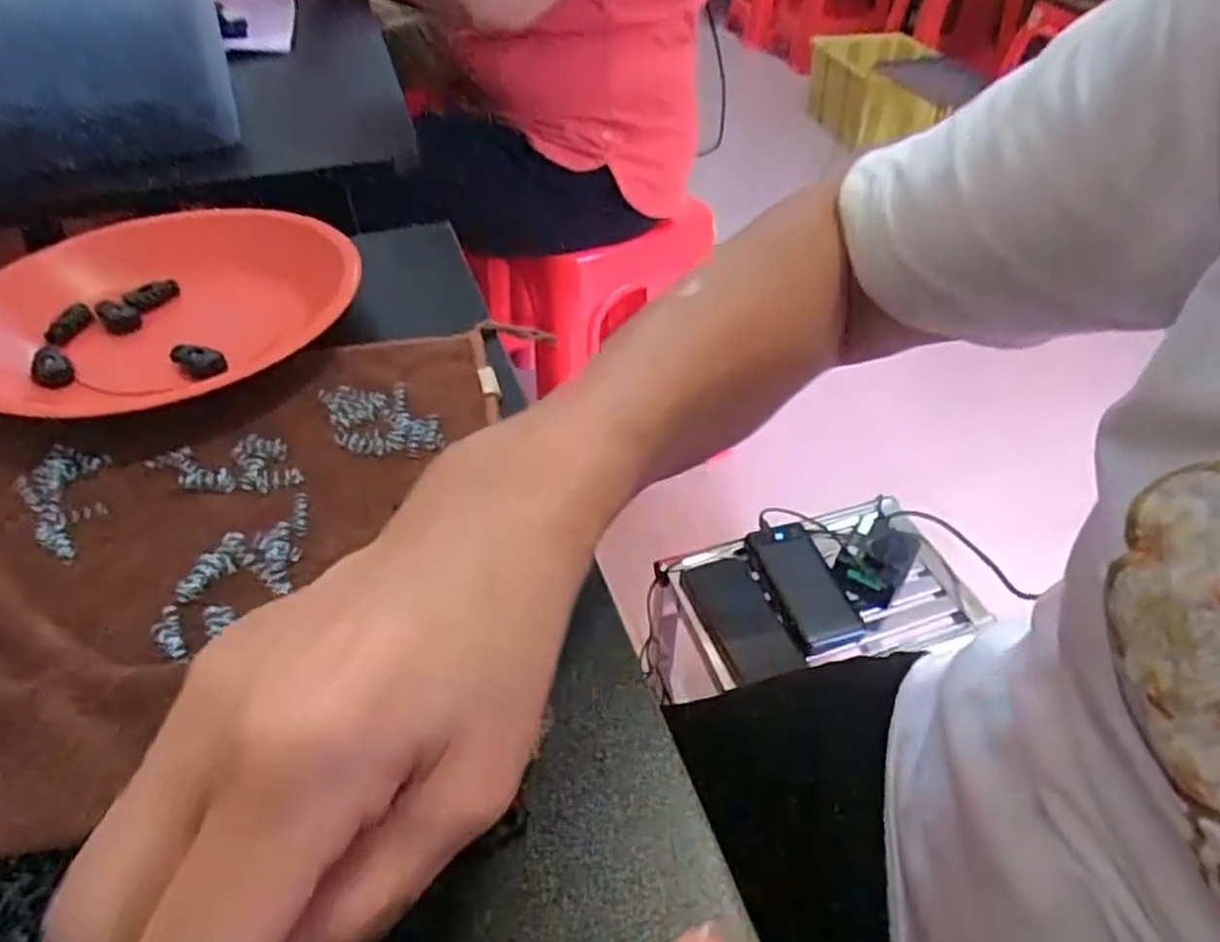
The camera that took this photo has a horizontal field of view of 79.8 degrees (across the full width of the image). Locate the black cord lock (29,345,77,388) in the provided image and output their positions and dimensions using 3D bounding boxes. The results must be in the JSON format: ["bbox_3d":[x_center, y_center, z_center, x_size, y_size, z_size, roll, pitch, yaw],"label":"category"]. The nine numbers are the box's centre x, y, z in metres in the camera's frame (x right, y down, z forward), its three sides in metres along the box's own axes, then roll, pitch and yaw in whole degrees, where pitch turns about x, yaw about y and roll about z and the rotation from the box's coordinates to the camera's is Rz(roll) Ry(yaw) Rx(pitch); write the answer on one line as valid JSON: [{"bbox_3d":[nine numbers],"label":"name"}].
[{"bbox_3d":[-0.278,-0.051,0.364,0.017,0.014,0.018,-32,54,-30],"label":"black cord lock"}]

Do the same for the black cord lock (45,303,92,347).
[{"bbox_3d":[-0.295,-0.079,0.396,0.012,0.008,0.028,19,64,16],"label":"black cord lock"}]

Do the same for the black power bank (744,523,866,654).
[{"bbox_3d":[0.213,0.129,0.822,0.082,0.029,0.159,-8,46,-9],"label":"black power bank"}]

